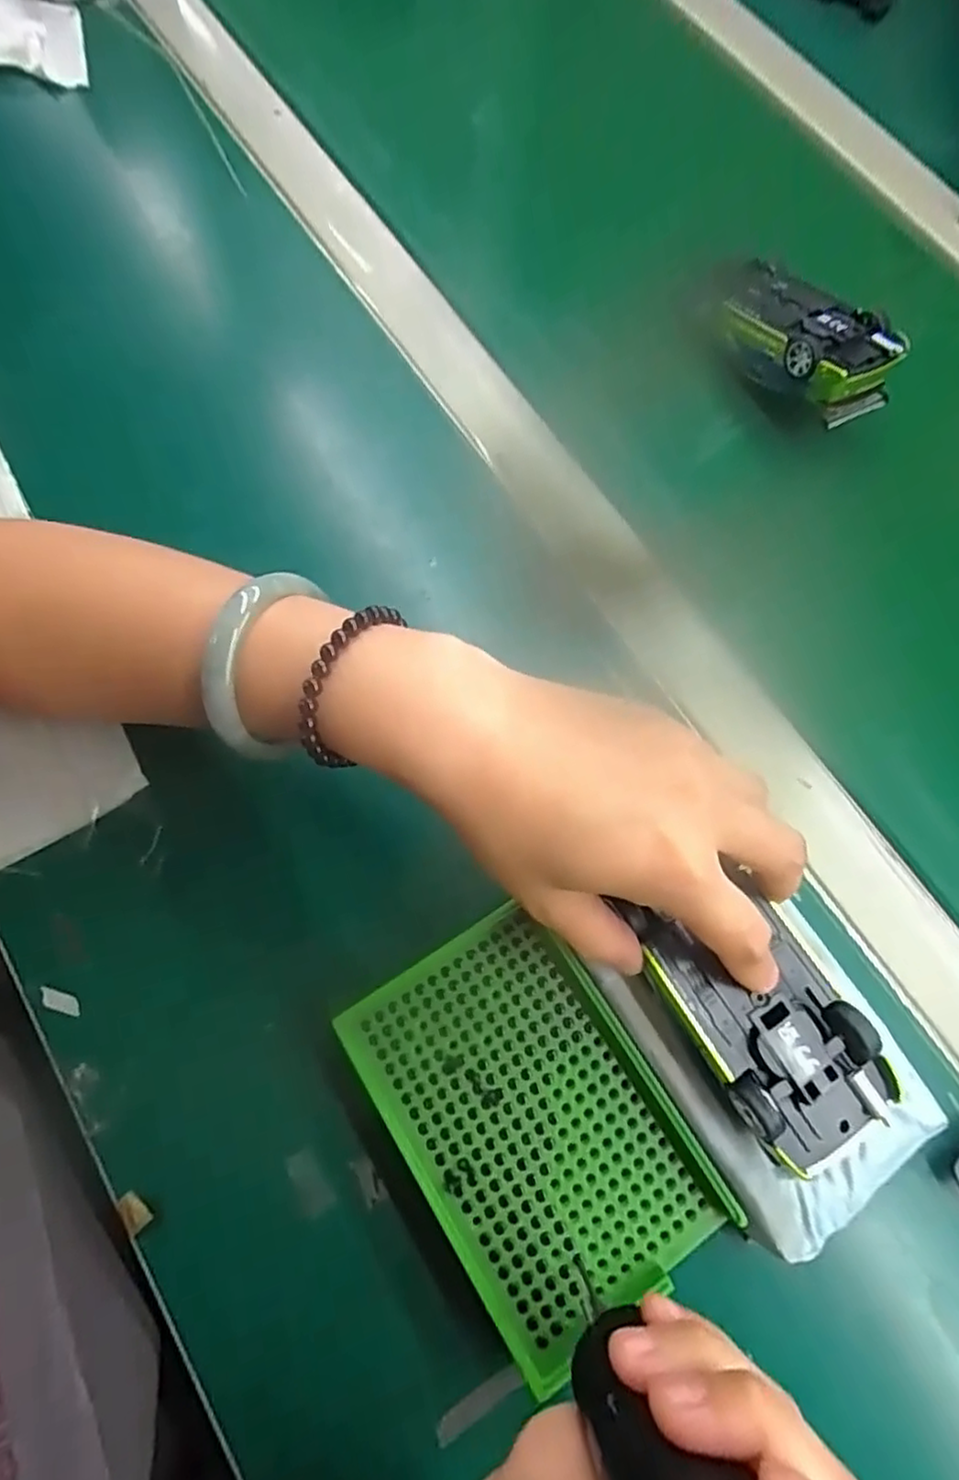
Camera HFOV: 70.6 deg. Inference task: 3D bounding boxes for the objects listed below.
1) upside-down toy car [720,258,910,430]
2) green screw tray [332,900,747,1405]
[{"bbox_3d":[0.171,-0.219,0.363,0.058,0.028,0.110,-38,77,-13],"label":"upside-down toy car"},{"bbox_3d":[0.018,0.142,0.255,0.090,0.022,0.136,-31,75,-12],"label":"green screw tray"}]

